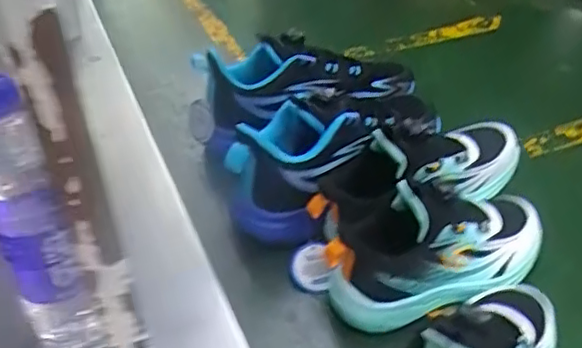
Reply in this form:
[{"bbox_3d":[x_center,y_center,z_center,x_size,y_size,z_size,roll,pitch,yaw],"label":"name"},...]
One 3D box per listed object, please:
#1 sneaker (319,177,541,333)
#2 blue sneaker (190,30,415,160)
[{"bbox_3d":[0.131,0.052,0.533,0.203,0.099,0.078,-17,37,-16],"label":"sneaker"},{"bbox_3d":[0.021,-0.118,0.739,0.271,0.096,0.081,-20,38,-20],"label":"blue sneaker"}]

